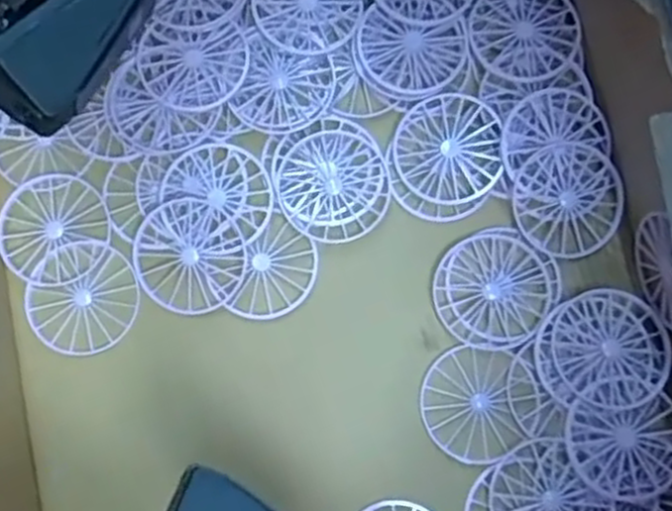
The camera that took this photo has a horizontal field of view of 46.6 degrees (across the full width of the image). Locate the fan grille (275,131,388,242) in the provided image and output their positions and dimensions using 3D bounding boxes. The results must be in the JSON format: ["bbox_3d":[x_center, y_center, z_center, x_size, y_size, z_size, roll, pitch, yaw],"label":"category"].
[{"bbox_3d":[-0.002,-0.031,0.355,0.048,0.006,0.049,-18,80,-3],"label":"fan grille"}]

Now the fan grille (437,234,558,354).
[{"bbox_3d":[0.071,0.015,0.345,0.052,0.005,0.049,0,80,0],"label":"fan grille"}]

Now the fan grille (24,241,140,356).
[{"bbox_3d":[-0.114,0.019,0.351,0.049,0.004,0.048,0,80,0],"label":"fan grille"}]

